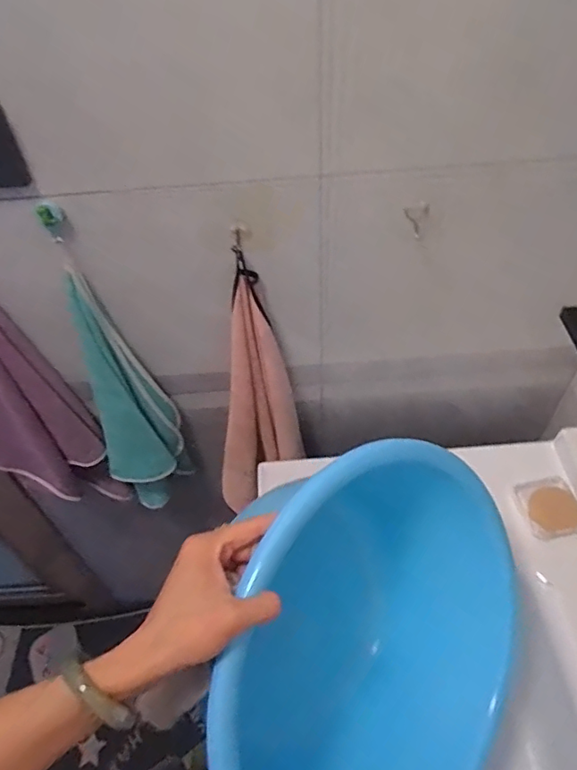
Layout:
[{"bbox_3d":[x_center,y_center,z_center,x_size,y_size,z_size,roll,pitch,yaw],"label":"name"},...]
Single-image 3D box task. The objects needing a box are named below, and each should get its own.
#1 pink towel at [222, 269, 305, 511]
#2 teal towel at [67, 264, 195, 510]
[{"bbox_3d":[-0.053,0.031,0.800,0.150,0.363,0.074,-28,54,-18],"label":"pink towel"},{"bbox_3d":[-0.231,0.055,0.820,0.116,0.452,0.088,7,51,9],"label":"teal towel"}]

